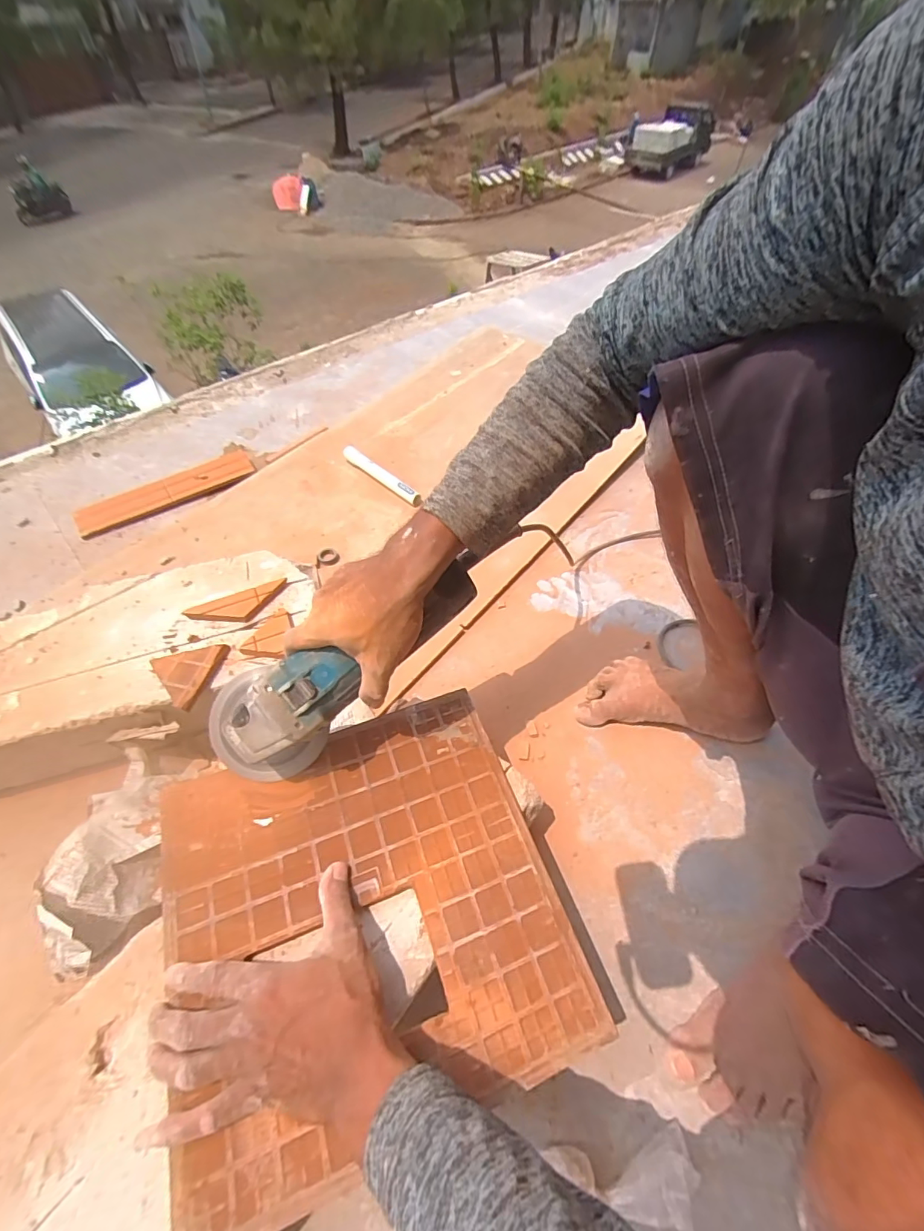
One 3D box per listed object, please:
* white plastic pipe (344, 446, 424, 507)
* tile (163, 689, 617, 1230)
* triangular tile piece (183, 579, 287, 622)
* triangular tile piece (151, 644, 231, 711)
[{"bbox_3d":[-0.146,-0.254,0.863,0.194,0.027,0.021,38,62,24],"label":"white plastic pipe"},{"bbox_3d":[-0.079,0.230,0.389,0.292,0.013,0.293,-17,55,-12],"label":"tile"},{"bbox_3d":[-0.262,-0.010,0.562,0.112,0.014,0.039,-23,60,-15],"label":"triangular tile piece"},{"bbox_3d":[-0.301,0.060,0.510,0.069,0.014,0.077,9,57,5],"label":"triangular tile piece"}]

